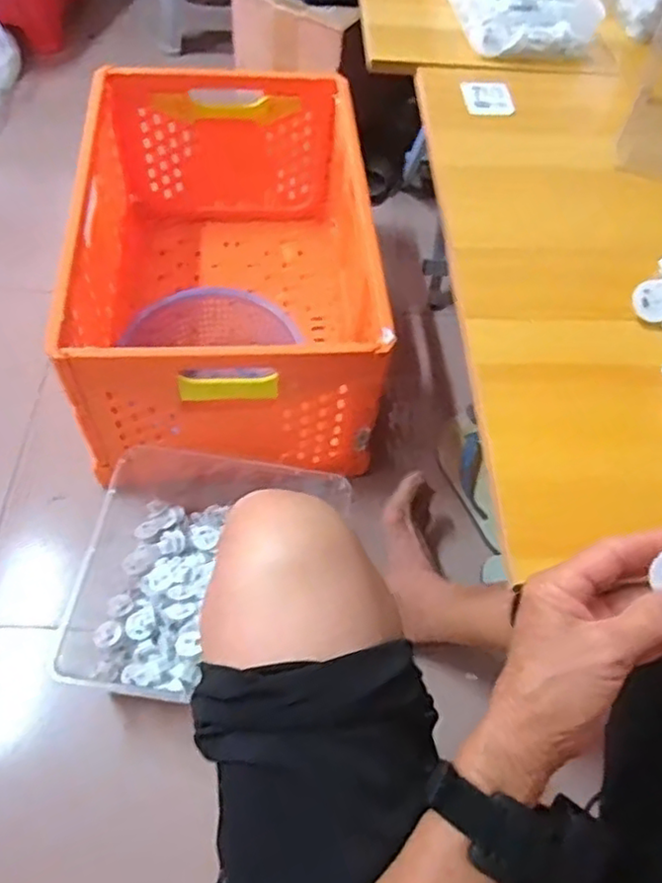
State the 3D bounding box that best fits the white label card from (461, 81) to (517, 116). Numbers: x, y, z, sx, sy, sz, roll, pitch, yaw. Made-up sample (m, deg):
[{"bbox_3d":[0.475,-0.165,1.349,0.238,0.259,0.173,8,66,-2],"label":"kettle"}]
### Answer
[{"bbox_3d":[0.167,-0.367,0.703,0.051,0.004,0.056,-3,62,-2],"label":"white label card"}]

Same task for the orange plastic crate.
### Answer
[{"bbox_3d":[-0.156,-0.271,1.029,0.393,0.293,0.626,-2,57,-6],"label":"orange plastic crate"}]

